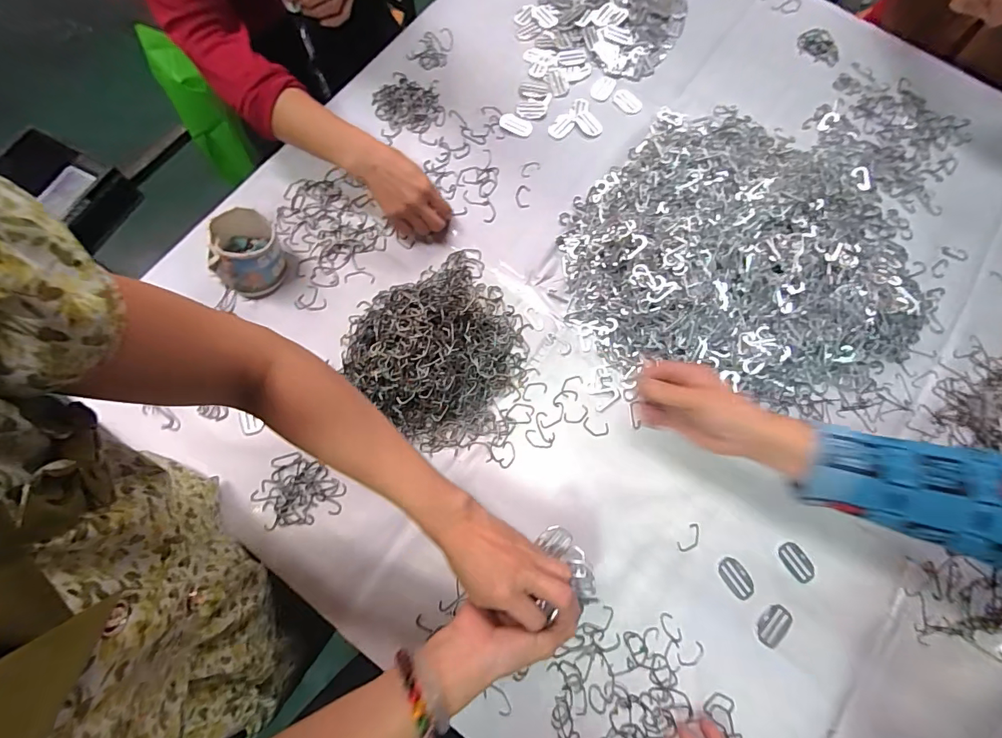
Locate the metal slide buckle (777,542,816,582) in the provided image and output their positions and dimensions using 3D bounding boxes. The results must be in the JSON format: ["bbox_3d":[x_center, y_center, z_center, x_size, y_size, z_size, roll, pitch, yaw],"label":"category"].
[{"bbox_3d":[0.345,0.226,0.520,0.029,0.004,0.046,-37,77,-13],"label":"metal slide buckle"}]

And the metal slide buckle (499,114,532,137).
[{"bbox_3d":[0.023,-0.372,0.679,0.050,0.004,0.028,14,81,-8],"label":"metal slide buckle"}]

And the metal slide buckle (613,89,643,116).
[{"bbox_3d":[0.205,-0.431,0.718,0.038,0.004,0.055,-39,78,-13],"label":"metal slide buckle"}]

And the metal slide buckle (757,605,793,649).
[{"bbox_3d":[0.305,0.287,0.499,0.028,0.004,0.045,41,75,10],"label":"metal slide buckle"}]

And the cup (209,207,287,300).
[{"bbox_3d":[-0.322,-0.146,0.566,0.081,0.073,0.086,1,72,-2],"label":"cup"}]

